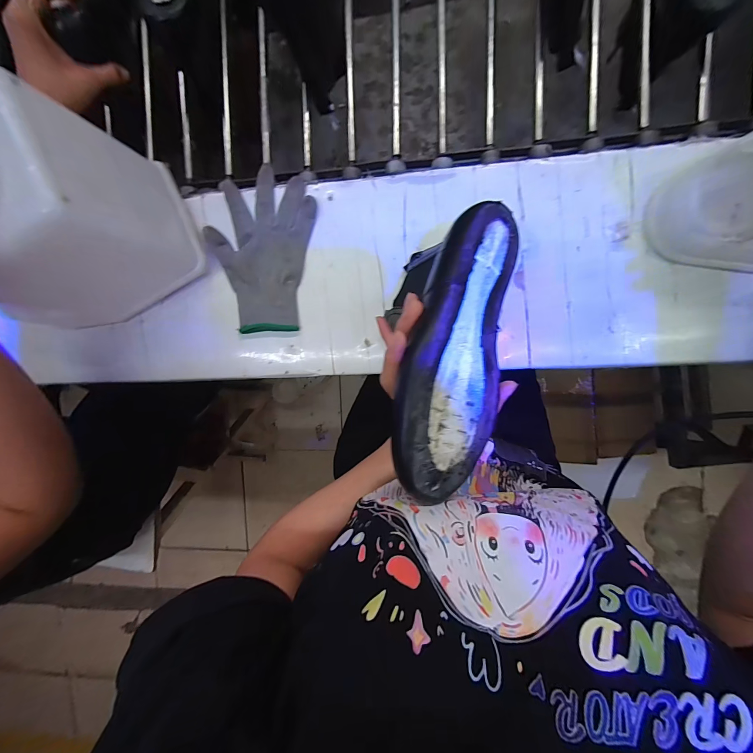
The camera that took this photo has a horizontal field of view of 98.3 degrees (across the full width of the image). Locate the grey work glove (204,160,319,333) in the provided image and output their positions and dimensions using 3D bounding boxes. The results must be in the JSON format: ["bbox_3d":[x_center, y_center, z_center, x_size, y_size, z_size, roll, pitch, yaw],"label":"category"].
[{"bbox_3d":[-0.142,-0.151,0.394,0.117,0.010,0.186,10,96,5],"label":"grey work glove"}]

